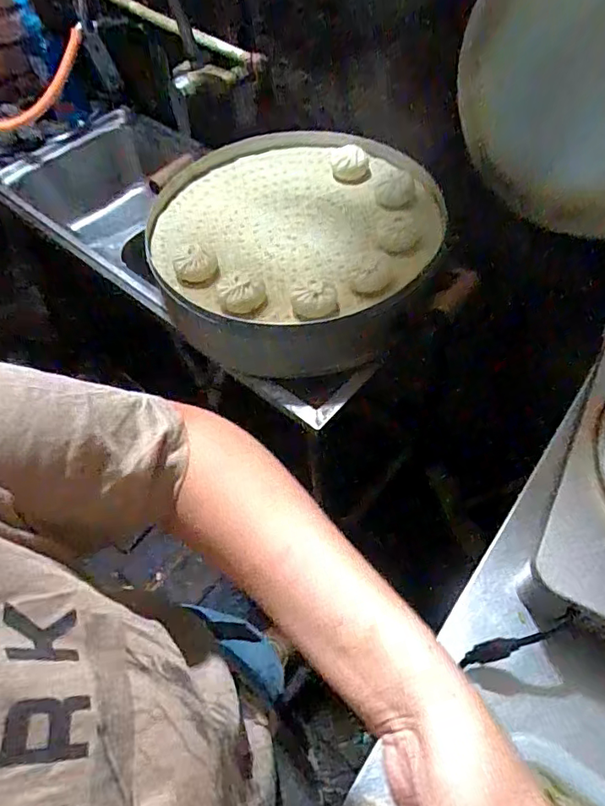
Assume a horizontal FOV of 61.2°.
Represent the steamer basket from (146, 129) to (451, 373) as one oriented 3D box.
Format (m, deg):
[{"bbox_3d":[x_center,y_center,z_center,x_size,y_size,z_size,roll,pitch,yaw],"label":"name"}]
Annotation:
[{"bbox_3d":[-0.017,-0.267,0.867,0.461,0.133,0.463,-8,53,-1],"label":"steamer basket"}]

